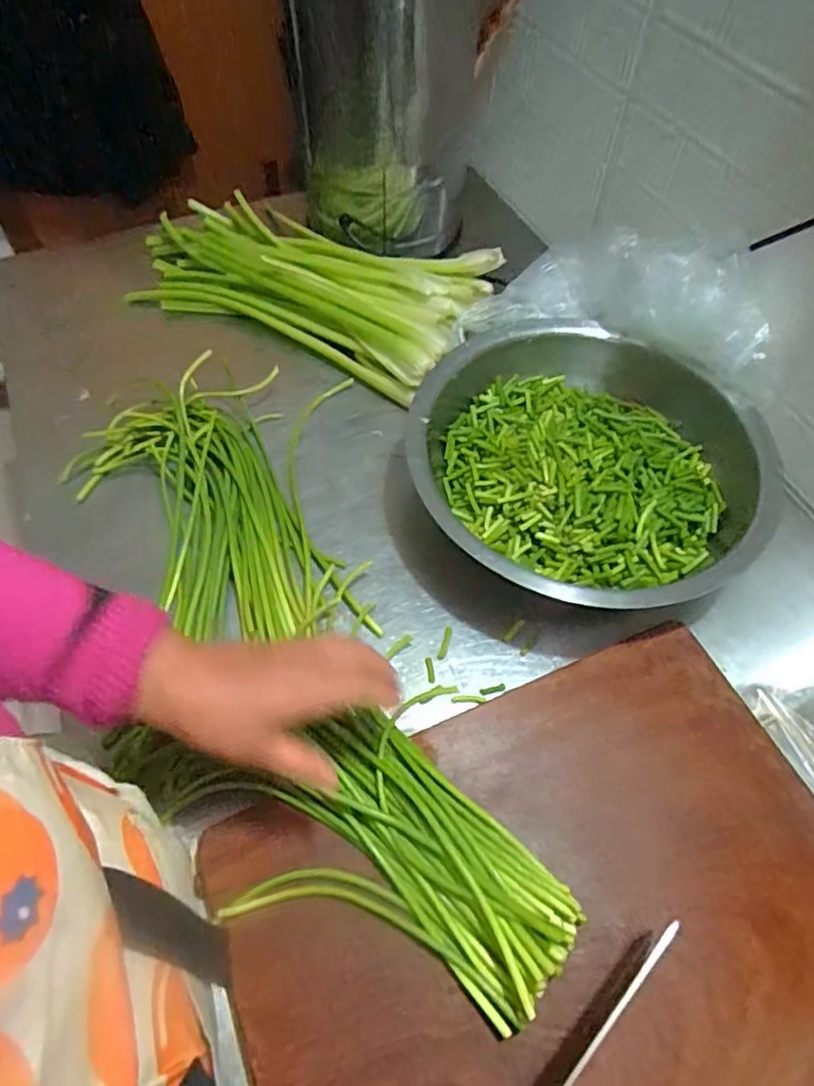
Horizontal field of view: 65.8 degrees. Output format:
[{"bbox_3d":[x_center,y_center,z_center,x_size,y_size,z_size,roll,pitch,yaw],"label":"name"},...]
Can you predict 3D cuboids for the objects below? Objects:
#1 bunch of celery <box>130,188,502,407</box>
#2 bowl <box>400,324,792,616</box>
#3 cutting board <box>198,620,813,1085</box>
[{"bbox_3d":[-0.149,-0.364,0.877,0.505,0.075,0.261,21,60,11],"label":"bunch of celery"},{"bbox_3d":[0.185,-0.079,0.658,0.336,0.084,0.352,1,58,-1],"label":"bowl"},{"bbox_3d":[0.111,0.280,0.475,0.460,0.035,0.322,-20,61,-14],"label":"cutting board"}]

